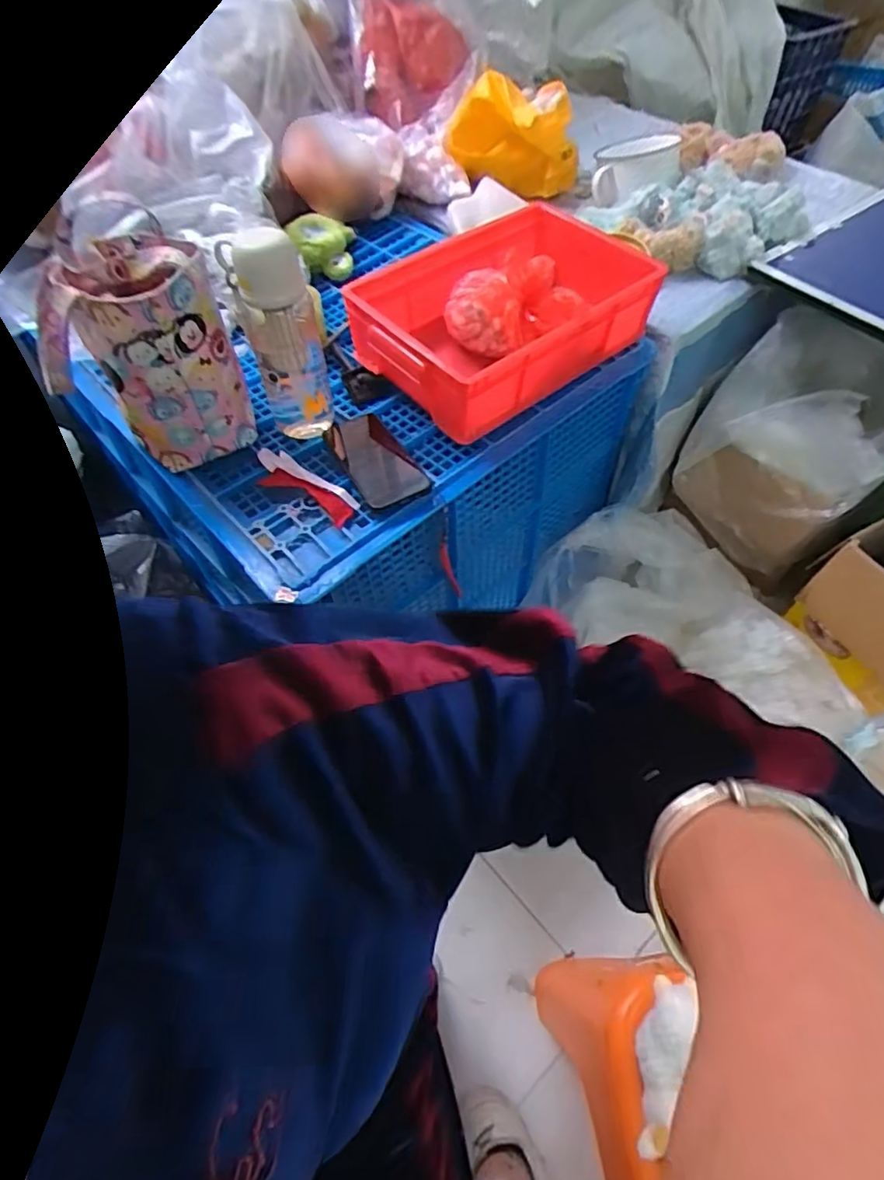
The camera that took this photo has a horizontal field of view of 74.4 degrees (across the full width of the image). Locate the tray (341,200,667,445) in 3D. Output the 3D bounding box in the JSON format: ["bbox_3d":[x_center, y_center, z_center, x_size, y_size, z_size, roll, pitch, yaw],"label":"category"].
[{"bbox_3d":[0.091,-0.374,0.781,0.383,0.114,0.238,-35,62,-19],"label":"tray"}]

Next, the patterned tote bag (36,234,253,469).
[{"bbox_3d":[-0.325,-0.257,0.664,0.152,0.199,0.135,11,57,10],"label":"patterned tote bag"}]

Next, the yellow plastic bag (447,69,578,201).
[{"bbox_3d":[0.128,-0.778,1.034,0.228,0.166,0.143,2,56,4],"label":"yellow plastic bag"}]

